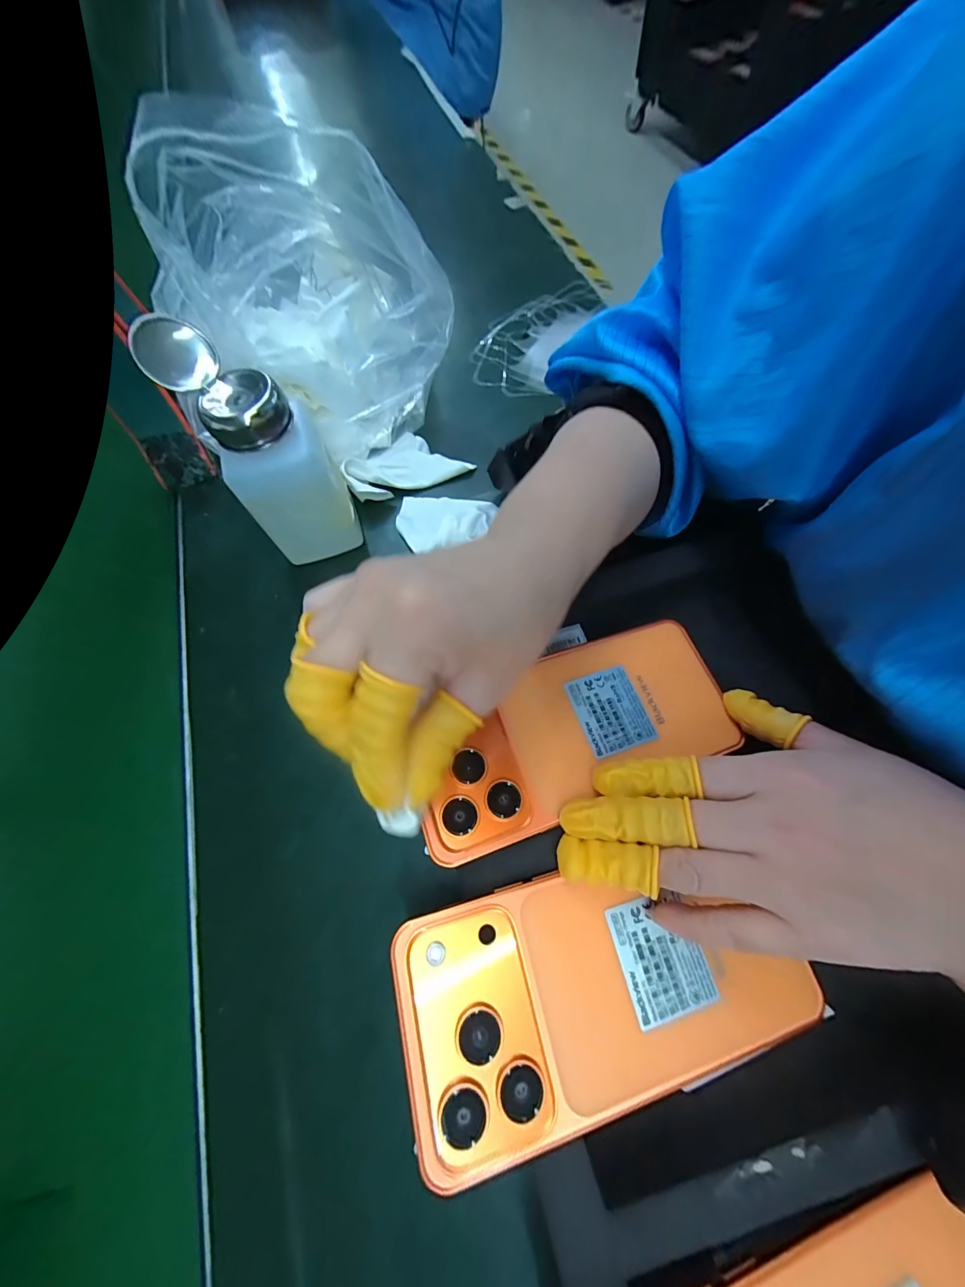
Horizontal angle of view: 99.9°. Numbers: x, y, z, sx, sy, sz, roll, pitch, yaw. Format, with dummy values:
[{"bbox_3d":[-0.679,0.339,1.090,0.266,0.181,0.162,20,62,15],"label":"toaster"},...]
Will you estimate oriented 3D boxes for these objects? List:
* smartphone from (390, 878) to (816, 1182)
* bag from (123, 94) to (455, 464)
[{"bbox_3d":[0.048,0.130,0.159,0.154,0.006,0.073,-9,66,-12],"label":"smartphone"},{"bbox_3d":[-0.109,-0.221,0.266,0.161,0.133,0.119,-21,69,-4],"label":"bag"}]

